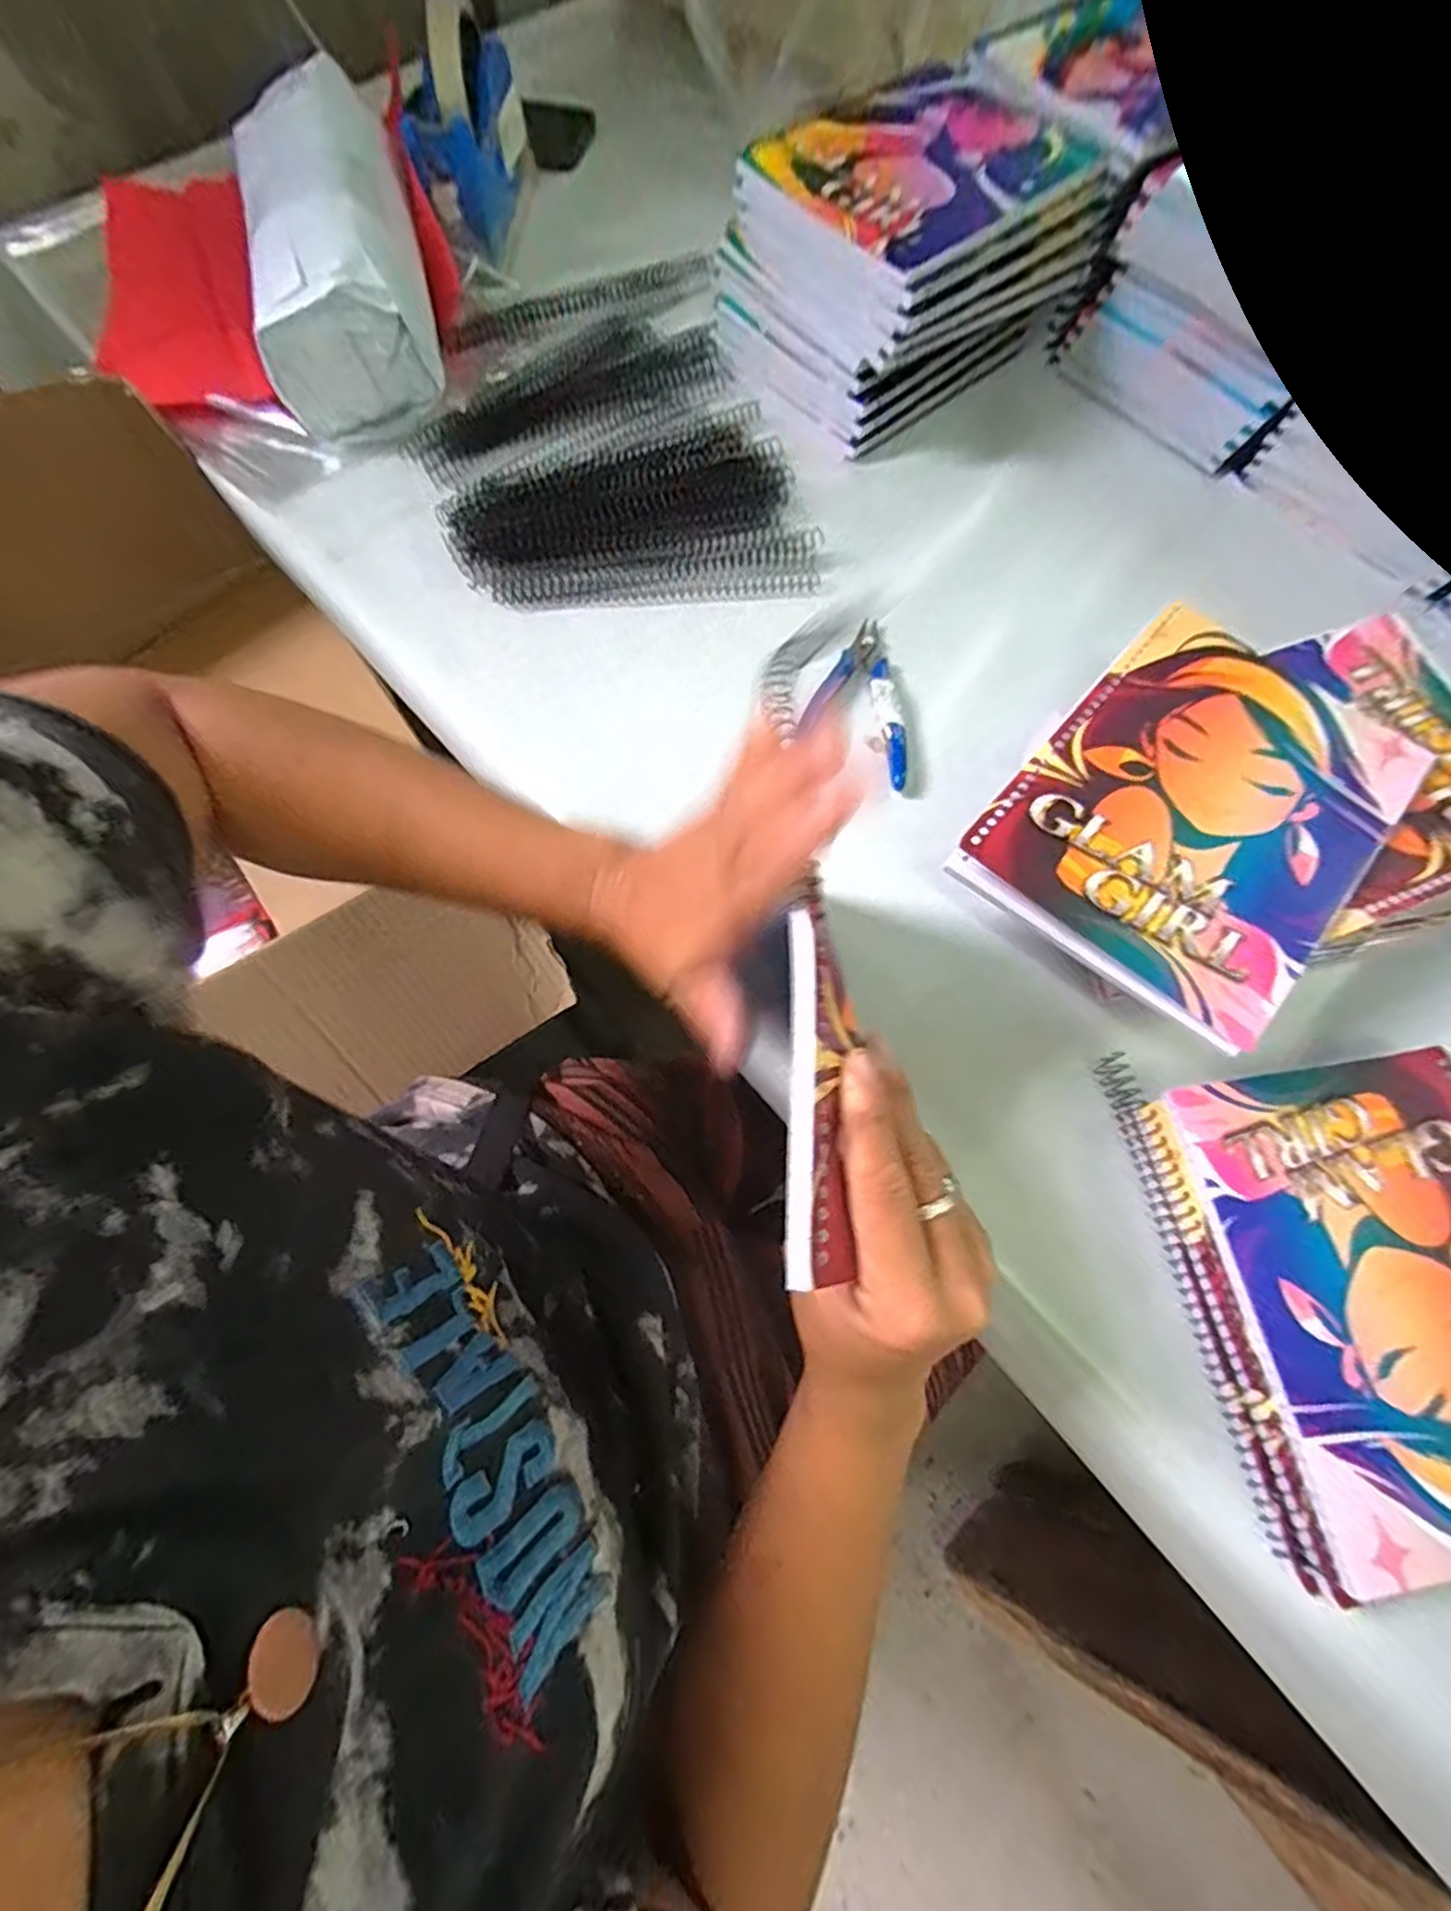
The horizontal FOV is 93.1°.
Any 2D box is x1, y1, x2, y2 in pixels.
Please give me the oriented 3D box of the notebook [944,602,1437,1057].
[{"bbox_3d":[0.223,-0.071,0.323,0.142,0.018,0.196,41,76,11],"label":"notebook"}]

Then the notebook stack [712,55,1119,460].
[{"bbox_3d":[0.119,-0.477,0.475,0.219,0.100,0.159,-37,77,-12],"label":"notebook stack"}]

